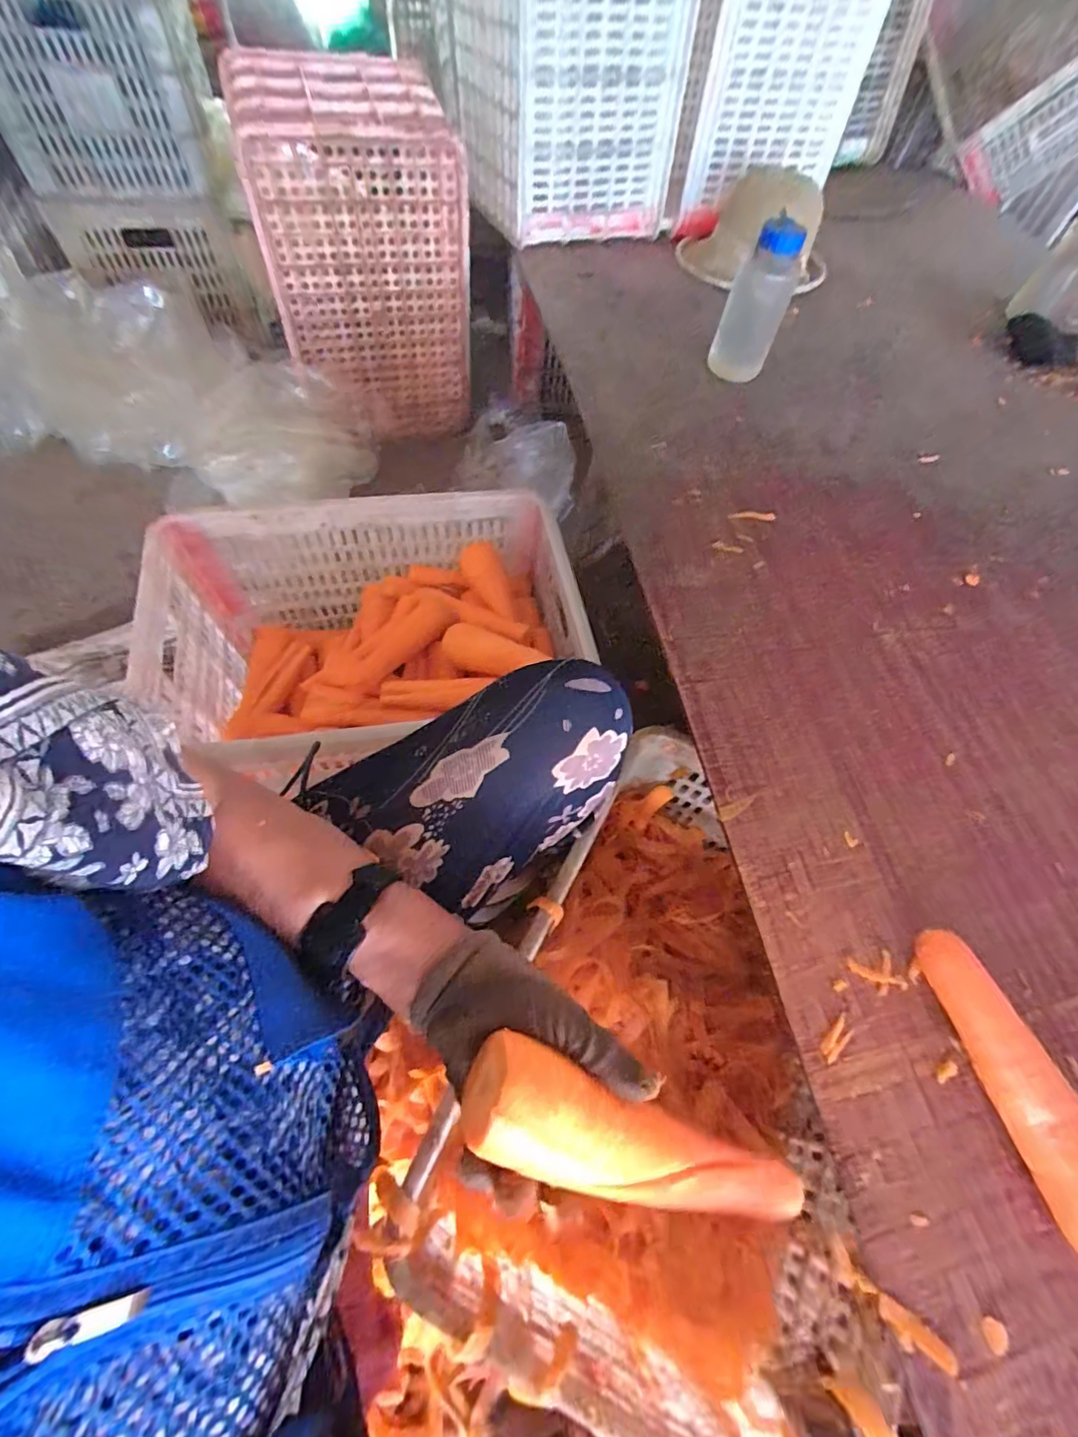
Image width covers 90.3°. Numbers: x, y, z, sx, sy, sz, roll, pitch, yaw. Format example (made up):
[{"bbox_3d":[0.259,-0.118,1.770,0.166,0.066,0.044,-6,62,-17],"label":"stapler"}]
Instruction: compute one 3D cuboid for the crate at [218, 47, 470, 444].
[{"bbox_3d":[-0.320,-0.837,1.018,0.341,0.471,0.277,-11,64,-11],"label":"crate"}]

